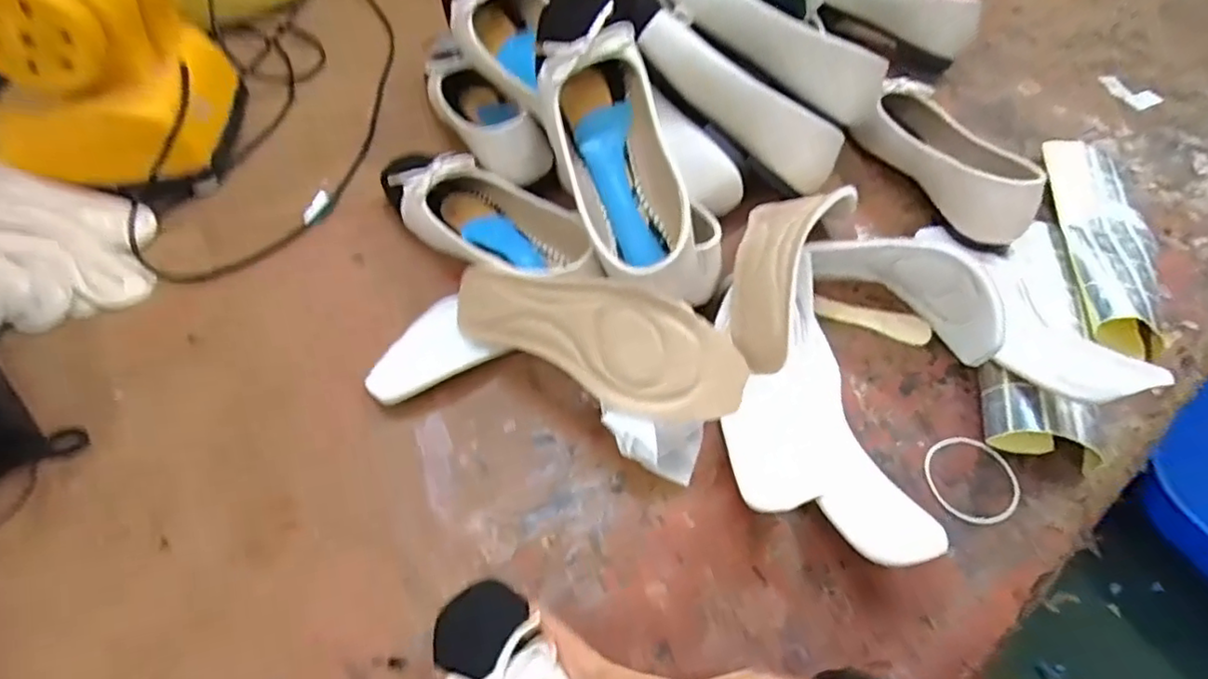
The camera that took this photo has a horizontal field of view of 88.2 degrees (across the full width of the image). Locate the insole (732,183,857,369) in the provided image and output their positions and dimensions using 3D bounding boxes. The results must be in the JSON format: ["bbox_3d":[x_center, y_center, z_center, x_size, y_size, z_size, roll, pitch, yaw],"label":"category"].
[{"bbox_3d":[0.136,-0.053,0.474,0.071,0.055,0.155,18,71,11],"label":"insole"}]

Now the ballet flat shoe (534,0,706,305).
[{"bbox_3d":[0.009,-0.141,0.468,0.083,0.090,0.238,-16,81,-12],"label":"ballet flat shoe"}]

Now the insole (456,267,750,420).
[{"bbox_3d":[-0.010,-0.005,0.448,0.224,0.038,0.077,21,91,11],"label":"insole"}]

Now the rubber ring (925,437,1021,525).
[{"bbox_3d":[0.267,0.101,0.448,0.066,0.005,0.064,0,56,-1],"label":"rubber ring"}]

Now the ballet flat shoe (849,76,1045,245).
[{"bbox_3d":[0.324,-0.176,0.584,0.087,0.055,0.204,-23,59,-16],"label":"ballet flat shoe"}]

